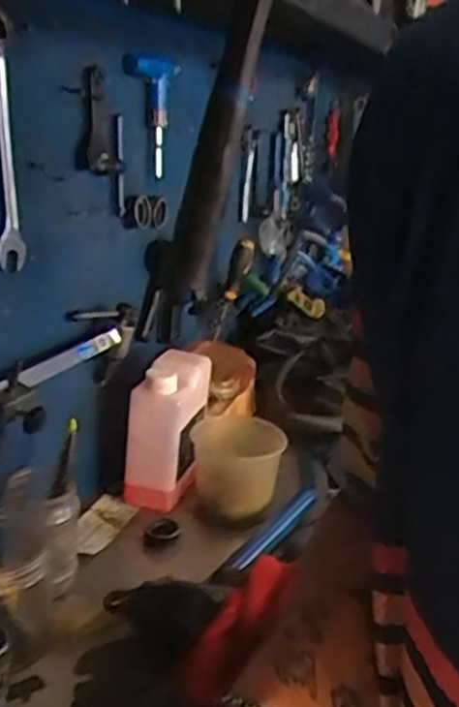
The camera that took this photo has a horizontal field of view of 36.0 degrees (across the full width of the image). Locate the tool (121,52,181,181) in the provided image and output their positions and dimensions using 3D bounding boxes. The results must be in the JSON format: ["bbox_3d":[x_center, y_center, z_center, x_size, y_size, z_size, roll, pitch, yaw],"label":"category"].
[{"bbox_3d":[-0.089,-0.307,0.888,0.035,0.162,0.096,3,42,11],"label":"tool"}]

